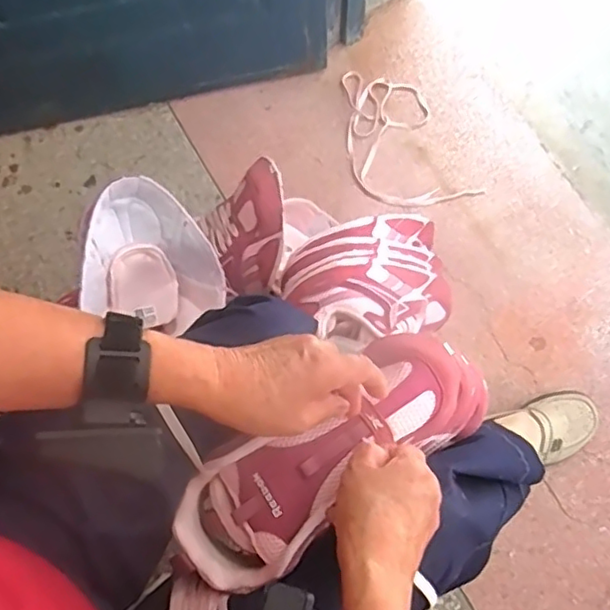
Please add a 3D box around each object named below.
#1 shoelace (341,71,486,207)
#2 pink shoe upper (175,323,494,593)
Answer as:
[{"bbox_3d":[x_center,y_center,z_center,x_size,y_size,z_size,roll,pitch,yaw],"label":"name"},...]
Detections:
[{"bbox_3d":[0.144,-0.272,1.002,0.171,0.017,0.271,-21,73,-4],"label":"shoelace"},{"bbox_3d":[0.021,0.114,0.476,0.252,0.068,0.094,-33,75,-10],"label":"pink shoe upper"}]

